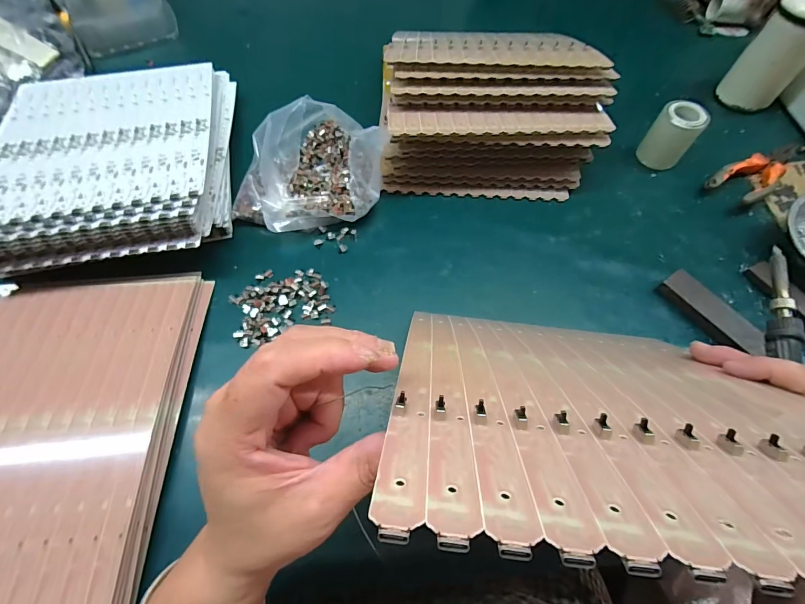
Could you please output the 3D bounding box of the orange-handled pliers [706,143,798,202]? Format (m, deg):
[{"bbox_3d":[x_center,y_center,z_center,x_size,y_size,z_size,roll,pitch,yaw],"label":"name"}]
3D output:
[{"bbox_3d":[0.438,-0.162,0.456,0.149,0.026,0.054,-29,67,-14],"label":"orange-handled pliers"}]

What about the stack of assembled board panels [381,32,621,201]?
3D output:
[{"bbox_3d":[0.102,-0.199,0.429,0.246,0.121,0.101,2,63,1],"label":"stack of assembled board panels"}]

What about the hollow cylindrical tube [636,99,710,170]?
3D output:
[{"bbox_3d":[0.326,-0.202,0.458,0.038,0.064,0.050,-40,70,-18],"label":"hollow cylindrical tube"}]

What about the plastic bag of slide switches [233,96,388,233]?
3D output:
[{"bbox_3d":[-0.098,-0.155,0.422,0.145,0.091,0.168,25,66,11],"label":"plastic bag of slide switches"}]

